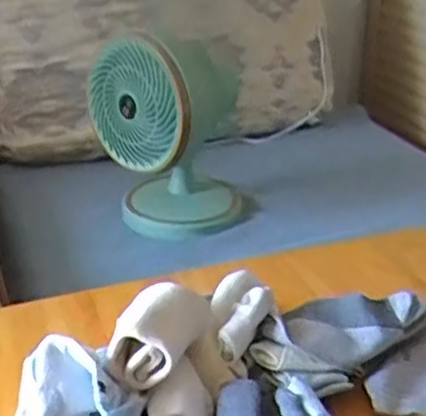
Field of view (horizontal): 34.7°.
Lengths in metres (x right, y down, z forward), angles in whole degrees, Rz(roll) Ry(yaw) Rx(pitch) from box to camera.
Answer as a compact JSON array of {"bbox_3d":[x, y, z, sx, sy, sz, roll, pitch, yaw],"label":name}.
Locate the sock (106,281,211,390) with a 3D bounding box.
[{"bbox_3d":[-0.050,0.108,0.594,0.064,0.049,0.092,8,28,15],"label":"sock"}]

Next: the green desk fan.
[{"bbox_3d":[-0.062,-0.139,1.141,0.194,0.316,0.188,23,35,38],"label":"green desk fan"}]

